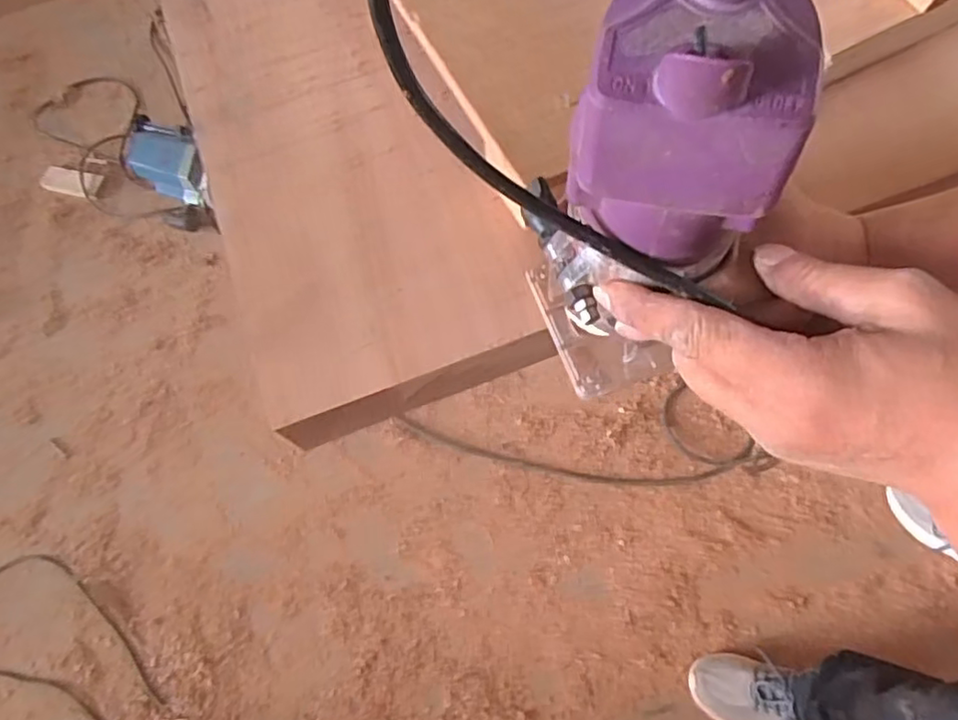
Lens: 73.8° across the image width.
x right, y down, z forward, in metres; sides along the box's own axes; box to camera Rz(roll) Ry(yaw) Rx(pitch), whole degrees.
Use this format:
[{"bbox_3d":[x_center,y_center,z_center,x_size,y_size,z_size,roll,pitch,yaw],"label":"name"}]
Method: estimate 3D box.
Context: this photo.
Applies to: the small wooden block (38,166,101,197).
[{"bbox_3d":[-0.892,-0.390,1.393,0.125,0.007,0.056,10,86,-1],"label":"small wooden block"}]

